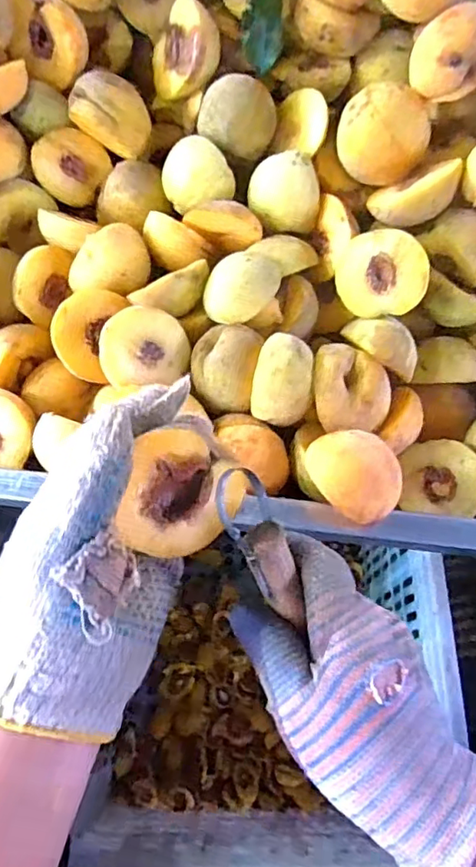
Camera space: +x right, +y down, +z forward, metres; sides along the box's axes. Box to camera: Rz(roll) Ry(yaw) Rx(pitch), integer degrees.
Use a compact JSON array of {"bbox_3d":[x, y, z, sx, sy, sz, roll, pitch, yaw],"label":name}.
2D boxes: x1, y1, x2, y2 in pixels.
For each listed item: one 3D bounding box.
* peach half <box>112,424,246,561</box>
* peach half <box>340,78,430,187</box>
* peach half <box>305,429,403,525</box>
[{"bbox_3d":[-0.032,0.025,0.283,0.059,0.032,0.059,36,91,-25],"label":"peach half"},{"bbox_3d":[0.108,-0.220,0.421,0.063,0.063,0.036,9,29,-3],"label":"peach half"},{"bbox_3d":[0.077,0.027,0.378,0.052,0.035,0.065,-33,68,-16],"label":"peach half"}]

